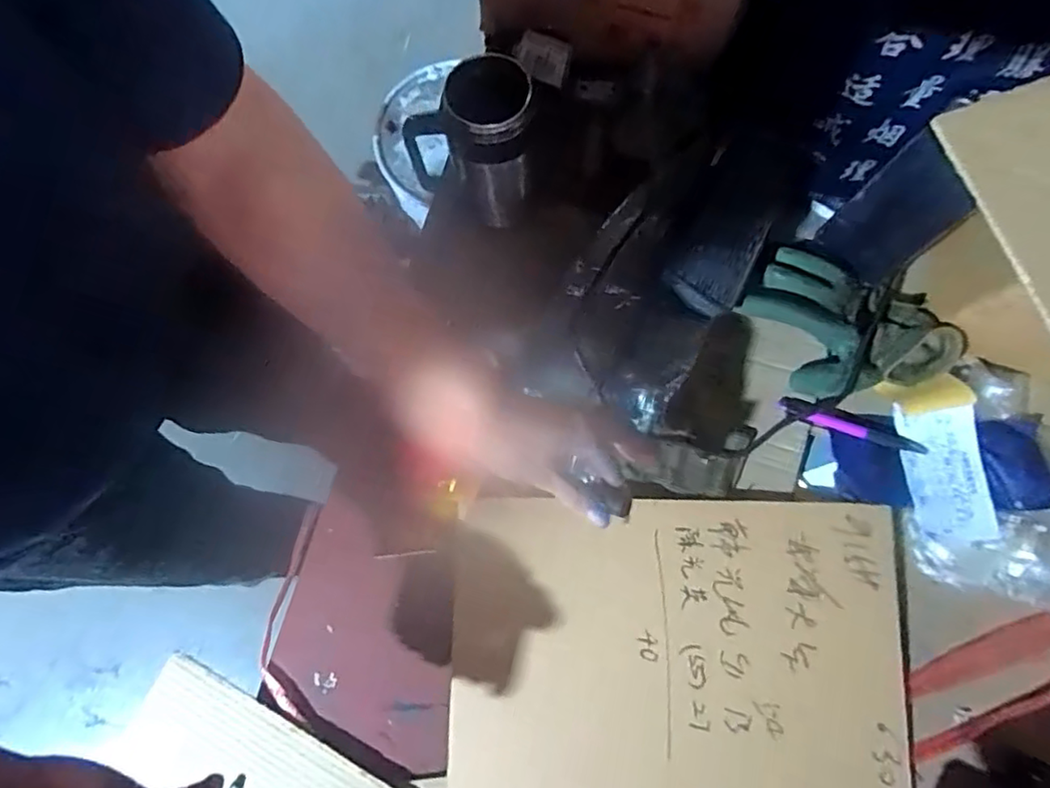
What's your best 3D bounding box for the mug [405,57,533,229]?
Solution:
[{"bbox_3d":[-0.044,-0.227,0.577,0.107,0.141,0.102,0,78,1],"label":"mug"}]

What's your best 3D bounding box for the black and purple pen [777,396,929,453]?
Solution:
[{"bbox_3d":[0.299,0.030,0.571,0.126,0.017,0.016,23,80,6],"label":"black and purple pen"}]

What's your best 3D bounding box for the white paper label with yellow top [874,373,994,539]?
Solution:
[{"bbox_3d":[0.372,0.056,0.555,0.069,0.020,0.142,-11,78,-1],"label":"white paper label with yellow top"}]

